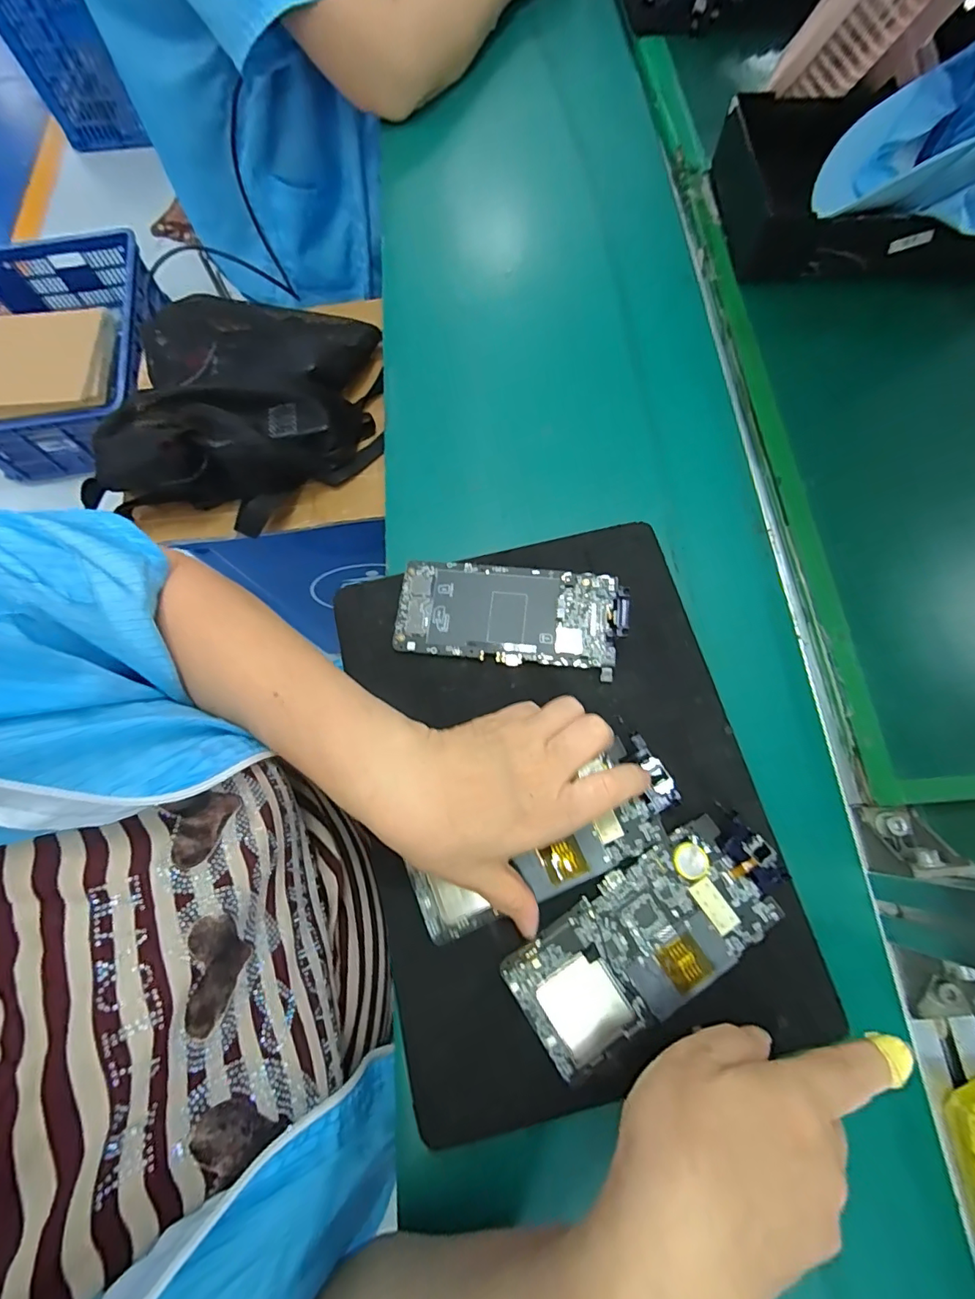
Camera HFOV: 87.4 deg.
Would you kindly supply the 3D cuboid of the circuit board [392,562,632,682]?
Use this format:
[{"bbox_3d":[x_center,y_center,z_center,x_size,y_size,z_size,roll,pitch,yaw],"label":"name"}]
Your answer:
[{"bbox_3d":[0.016,-0.027,0.368,0.162,0.010,0.072,8,72,4],"label":"circuit board"}]

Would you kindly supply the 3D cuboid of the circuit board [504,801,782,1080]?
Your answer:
[{"bbox_3d":[0.096,0.167,0.297,0.168,0.011,0.071,-32,74,-9],"label":"circuit board"}]

